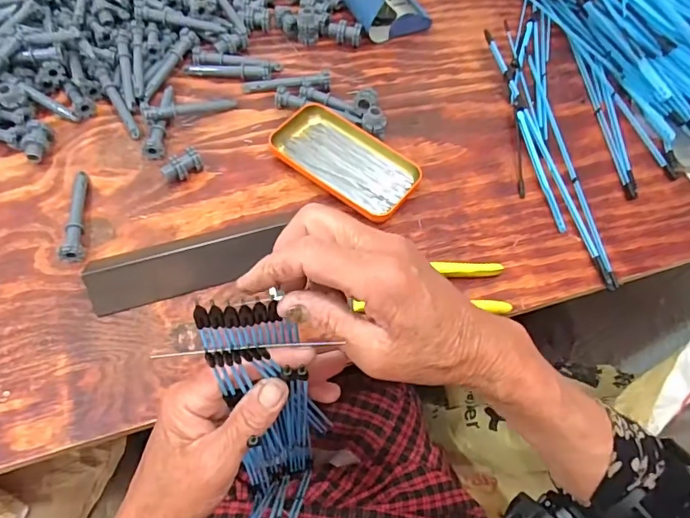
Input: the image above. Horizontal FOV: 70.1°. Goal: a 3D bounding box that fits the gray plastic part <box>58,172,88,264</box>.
[{"bbox_3d":[-0.242,-0.042,0.437,0.017,0.018,0.097,-9,60,-8],"label":"gray plastic part"}]

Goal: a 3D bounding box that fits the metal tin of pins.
[{"bbox_3d":[0.003,-0.101,0.485,0.143,0.018,0.086,34,63,16],"label":"metal tin of pins"}]

